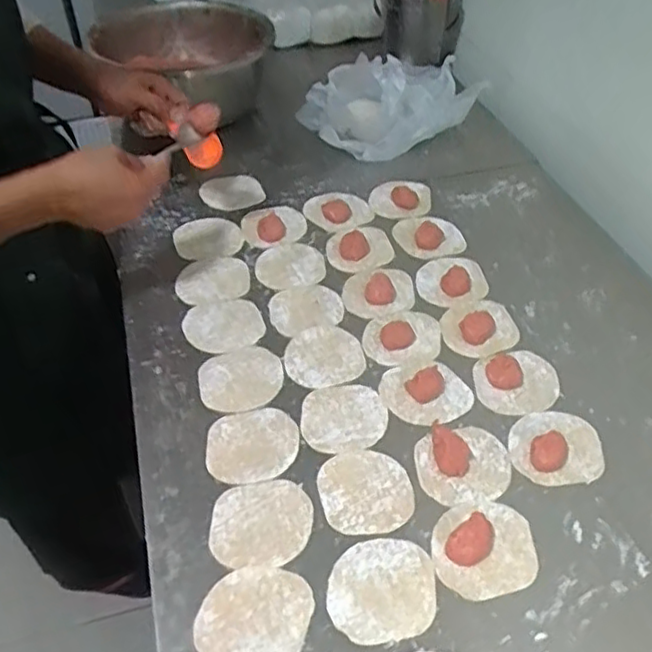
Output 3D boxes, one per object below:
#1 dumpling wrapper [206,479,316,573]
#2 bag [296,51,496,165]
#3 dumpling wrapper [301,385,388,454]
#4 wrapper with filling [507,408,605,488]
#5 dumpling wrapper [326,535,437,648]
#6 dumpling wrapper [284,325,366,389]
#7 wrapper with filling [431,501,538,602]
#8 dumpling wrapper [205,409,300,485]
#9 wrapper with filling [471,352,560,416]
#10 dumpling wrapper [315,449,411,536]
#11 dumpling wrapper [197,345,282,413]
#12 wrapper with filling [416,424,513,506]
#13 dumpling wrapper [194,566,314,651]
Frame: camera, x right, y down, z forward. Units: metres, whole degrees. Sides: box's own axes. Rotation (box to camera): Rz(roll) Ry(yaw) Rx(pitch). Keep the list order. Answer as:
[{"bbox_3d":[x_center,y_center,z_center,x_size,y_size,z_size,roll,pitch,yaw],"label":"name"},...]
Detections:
[{"bbox_3d":[-0.055,0.169,0.567,0.085,0.004,0.078,-2,46,-1],"label":"dumpling wrapper"},{"bbox_3d":[0.098,-0.355,0.993,0.258,0.109,0.177,-33,54,-27],"label":"bag"},{"bbox_3d":[0.018,0.089,0.646,0.081,0.006,0.077,0,46,0],"label":"dumpling wrapper"},{"bbox_3d":[0.214,0.106,0.609,0.083,0.021,0.081,7,46,8],"label":"wrapper with filling"},{"bbox_3d":[0.045,0.207,0.522,0.085,0.004,0.081,0,46,0],"label":"dumpling wrapper"},{"bbox_3d":[-0.003,0.031,0.700,0.082,0.006,0.082,4,48,-4],"label":"dumpling wrapper"},{"bbox_3d":[0.130,0.176,0.536,0.082,0.021,0.082,0,46,0],"label":"wrapper with filling"},{"bbox_3d":[-0.069,0.113,0.623,0.085,0.005,0.081,0,46,0],"label":"dumpling wrapper"},{"bbox_3d":[0.196,0.053,0.668,0.086,0.017,0.076,-20,49,-17],"label":"wrapper with filling"},{"bbox_3d":[0.035,0.146,0.588,0.079,0.004,0.085,0,43,0],"label":"dumpling wrapper"},{"bbox_3d":[-0.088,0.053,0.681,0.083,0.008,0.081,-1,47,1],"label":"dumpling wrapper"},{"bbox_3d":[0.125,0.125,0.601,0.084,0.010,0.079,0,46,0],"label":"wrapper with filling"},{"bbox_3d":[-0.055,0.226,0.508,0.081,0.004,0.083,0,46,0],"label":"dumpling wrapper"}]

